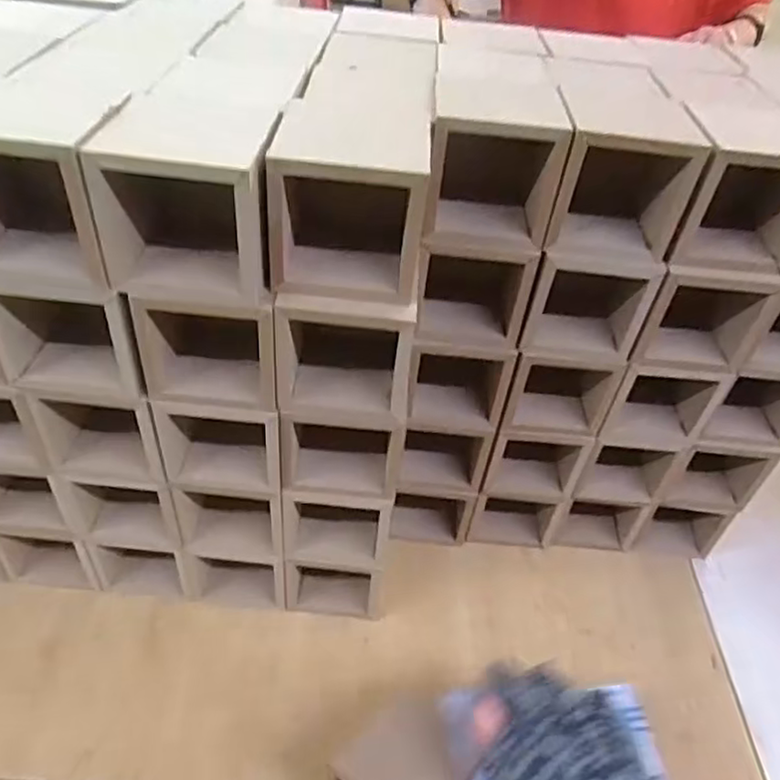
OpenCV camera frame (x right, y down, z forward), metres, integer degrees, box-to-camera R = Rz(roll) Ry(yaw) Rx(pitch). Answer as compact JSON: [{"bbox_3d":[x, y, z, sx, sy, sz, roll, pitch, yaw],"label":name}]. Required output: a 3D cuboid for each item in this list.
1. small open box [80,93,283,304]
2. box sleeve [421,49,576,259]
[{"bbox_3d":[-0.081,-0.079,0.273,0.064,0.071,0.066,5,43,-2],"label":"small open box"},{"bbox_3d":[0.053,-0.134,0.346,0.063,0.064,0.121,7,43,1],"label":"box sleeve"}]

